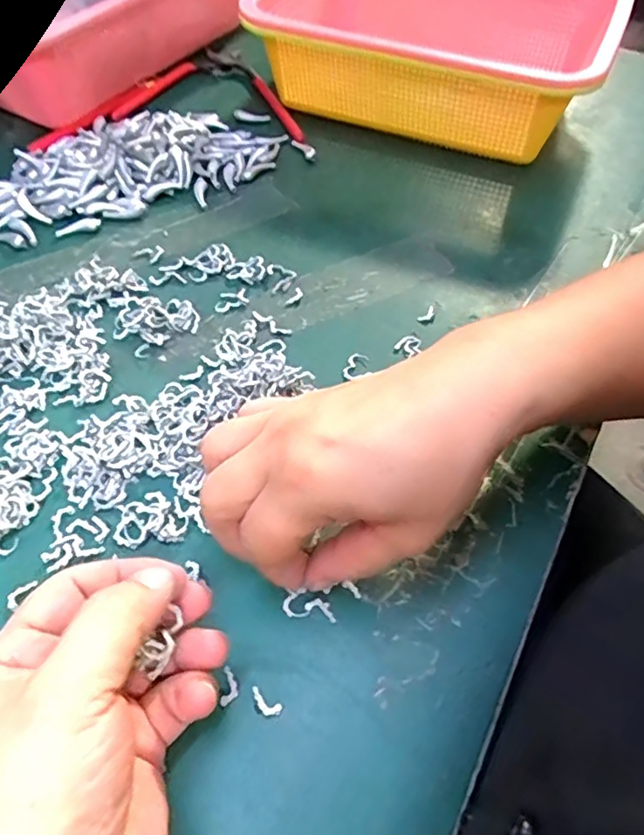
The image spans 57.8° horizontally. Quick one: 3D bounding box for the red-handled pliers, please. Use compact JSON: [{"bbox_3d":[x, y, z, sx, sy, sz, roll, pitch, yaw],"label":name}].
[{"bbox_3d":[-0.129,-0.275,0.495,0.202,0.010,0.157,-6,55,-6],"label":"red-handled pliers"}]

